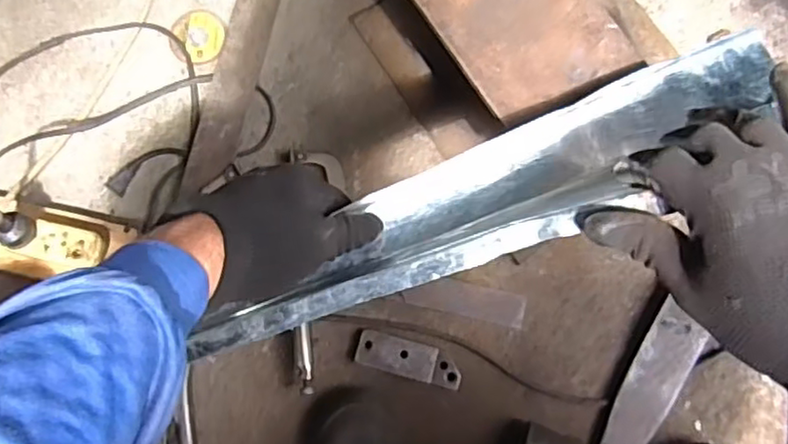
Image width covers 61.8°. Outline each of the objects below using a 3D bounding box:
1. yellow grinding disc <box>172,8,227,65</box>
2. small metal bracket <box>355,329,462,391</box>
[{"bbox_3d":[-0.235,-0.223,0.790,0.062,0.009,0.067,0,78,1],"label":"yellow grinding disc"},{"bbox_3d":[0.018,0.146,0.703,0.111,0.026,0.037,15,79,4],"label":"small metal bracket"}]

